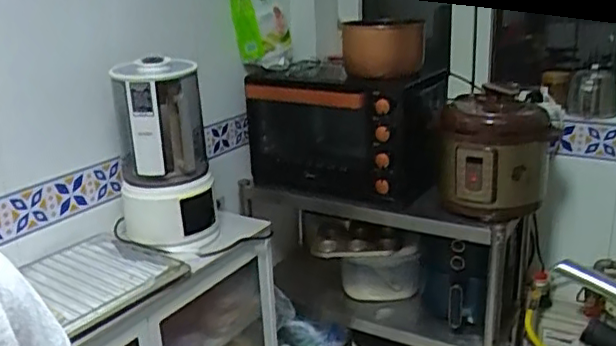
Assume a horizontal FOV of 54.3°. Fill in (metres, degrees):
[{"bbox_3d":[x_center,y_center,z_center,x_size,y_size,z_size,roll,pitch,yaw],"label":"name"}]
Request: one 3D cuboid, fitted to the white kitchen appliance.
[{"bbox_3d":[-0.324,-0.048,1.337,0.202,0.389,0.208,-7,19,-14],"label":"white kitchen appliance"}]

